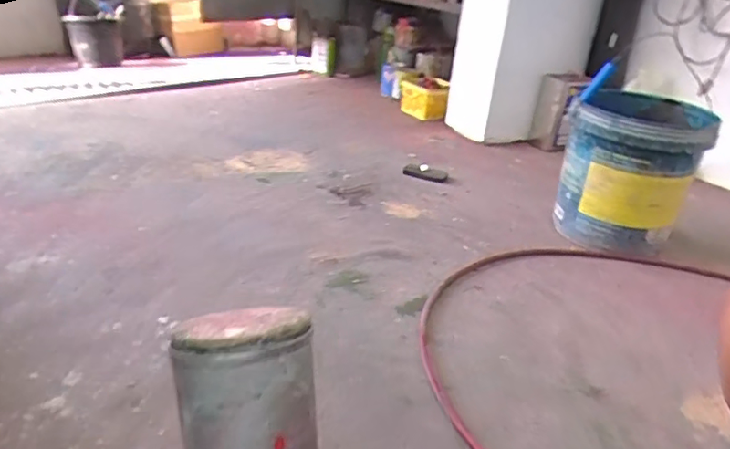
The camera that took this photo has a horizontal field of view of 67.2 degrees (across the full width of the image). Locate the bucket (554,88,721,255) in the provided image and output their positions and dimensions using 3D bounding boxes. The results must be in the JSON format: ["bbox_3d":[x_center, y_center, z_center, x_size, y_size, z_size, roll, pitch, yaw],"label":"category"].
[{"bbox_3d":[0.627,-0.135,1.304,0.269,0.315,0.330,20,30,26],"label":"bucket"}]

